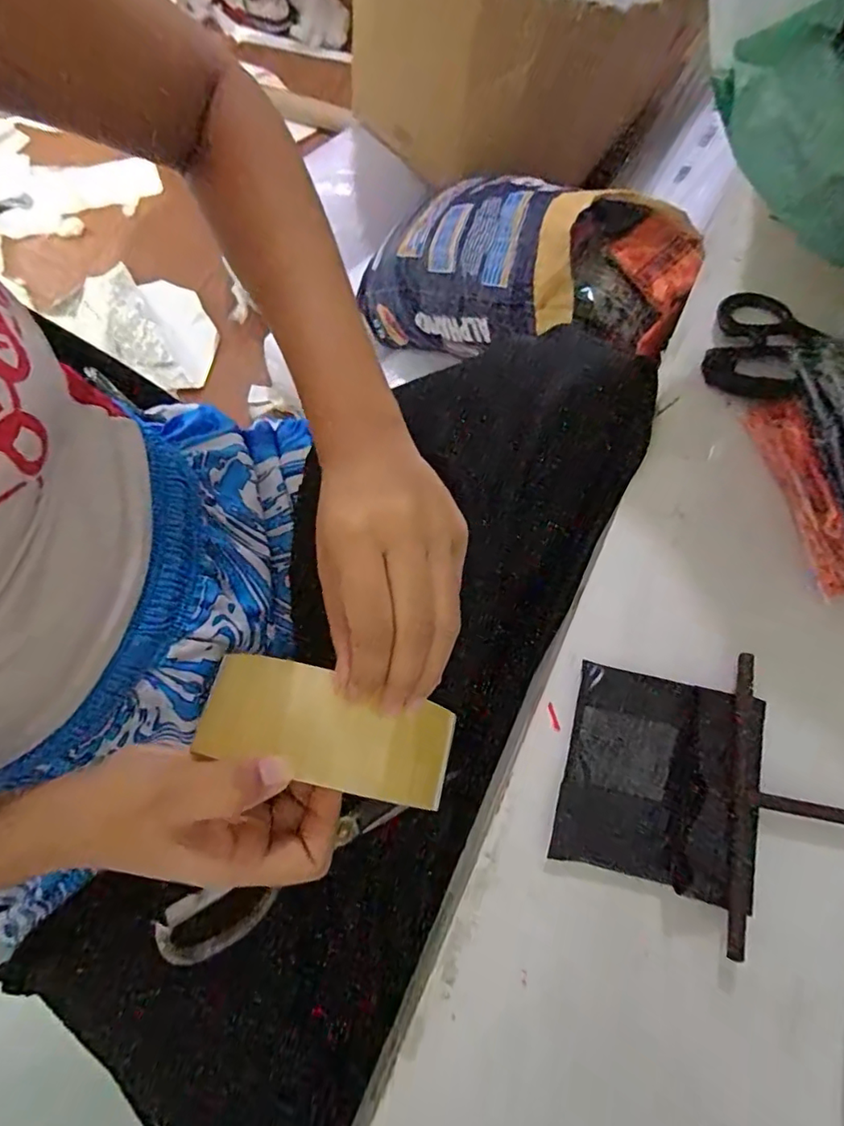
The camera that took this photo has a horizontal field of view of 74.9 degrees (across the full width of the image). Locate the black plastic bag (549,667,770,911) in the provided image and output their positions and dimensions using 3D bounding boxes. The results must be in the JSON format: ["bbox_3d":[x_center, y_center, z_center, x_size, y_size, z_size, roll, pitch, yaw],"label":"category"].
[{"bbox_3d":[0.155,0.138,0.350,0.121,0.022,0.124,14,79,2],"label":"black plastic bag"}]

